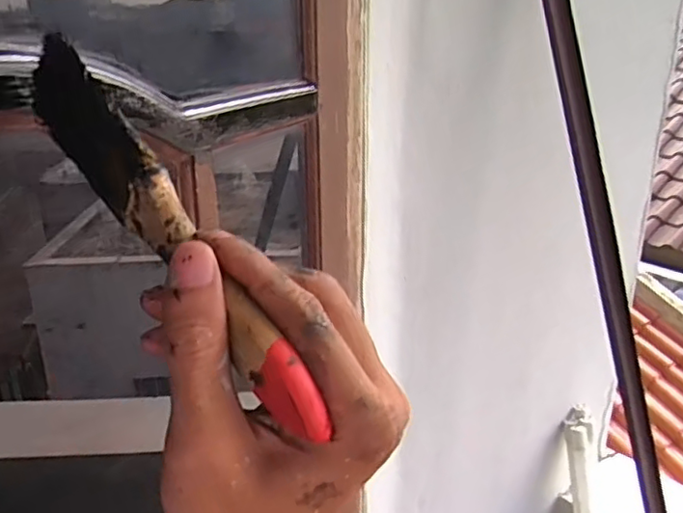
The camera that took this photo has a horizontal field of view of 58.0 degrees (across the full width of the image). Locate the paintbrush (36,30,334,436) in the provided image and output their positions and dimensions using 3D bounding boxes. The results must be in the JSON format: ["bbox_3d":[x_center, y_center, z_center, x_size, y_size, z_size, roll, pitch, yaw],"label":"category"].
[{"bbox_3d":[-0.059,-0.008,0.209,0.011,0.030,0.168,-22,66,-45],"label":"paintbrush"}]

